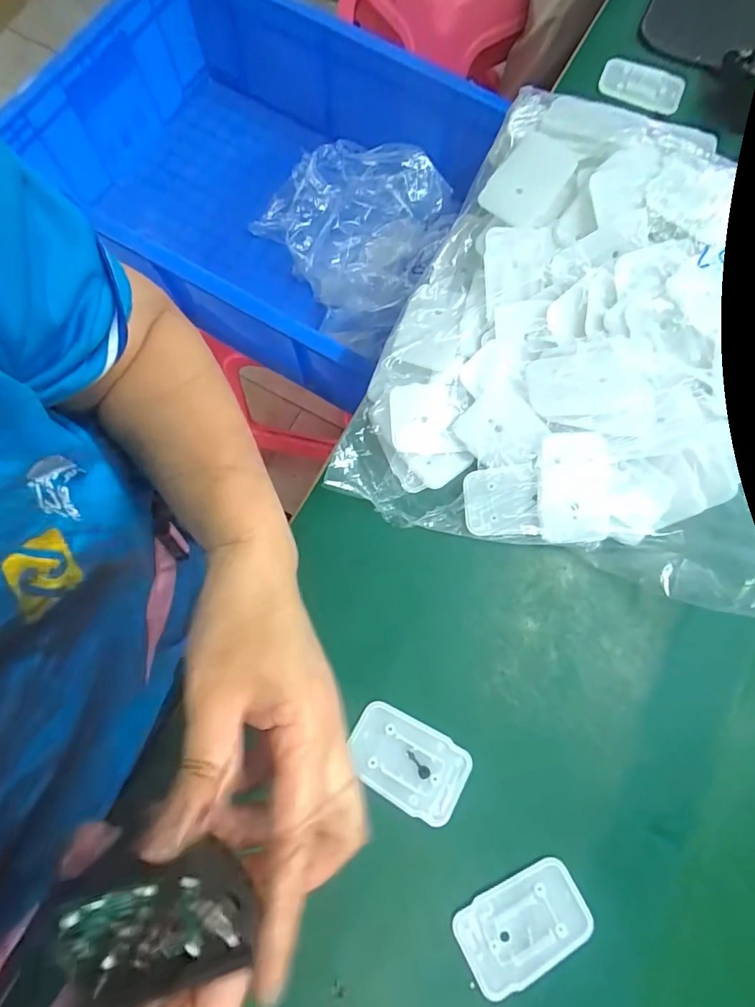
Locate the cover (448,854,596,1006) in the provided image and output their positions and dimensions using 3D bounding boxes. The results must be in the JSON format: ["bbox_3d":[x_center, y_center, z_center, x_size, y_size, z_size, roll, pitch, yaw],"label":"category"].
[{"bbox_3d":[0.079,0.229,0.257,0.070,0.005,0.044,-27,78,-10],"label":"cover"}]

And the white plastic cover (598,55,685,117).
[{"bbox_3d":[0.228,-0.361,0.410,0.070,0.009,0.045,24,75,5],"label":"white plastic cover"}]

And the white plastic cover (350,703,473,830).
[{"bbox_3d":[0.017,0.151,0.278,0.069,0.006,0.044,31,75,5],"label":"white plastic cover"}]

